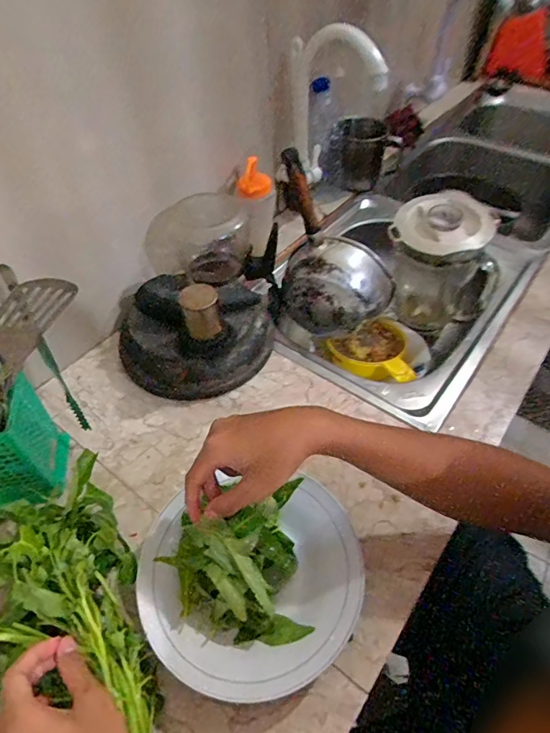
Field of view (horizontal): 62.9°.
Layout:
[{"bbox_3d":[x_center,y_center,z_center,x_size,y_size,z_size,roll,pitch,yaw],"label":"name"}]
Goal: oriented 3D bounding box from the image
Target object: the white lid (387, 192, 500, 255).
[{"bbox_3d":[0.259,-0.223,0.688,0.142,0.033,0.126,23,53,21],"label":"white lid"}]

